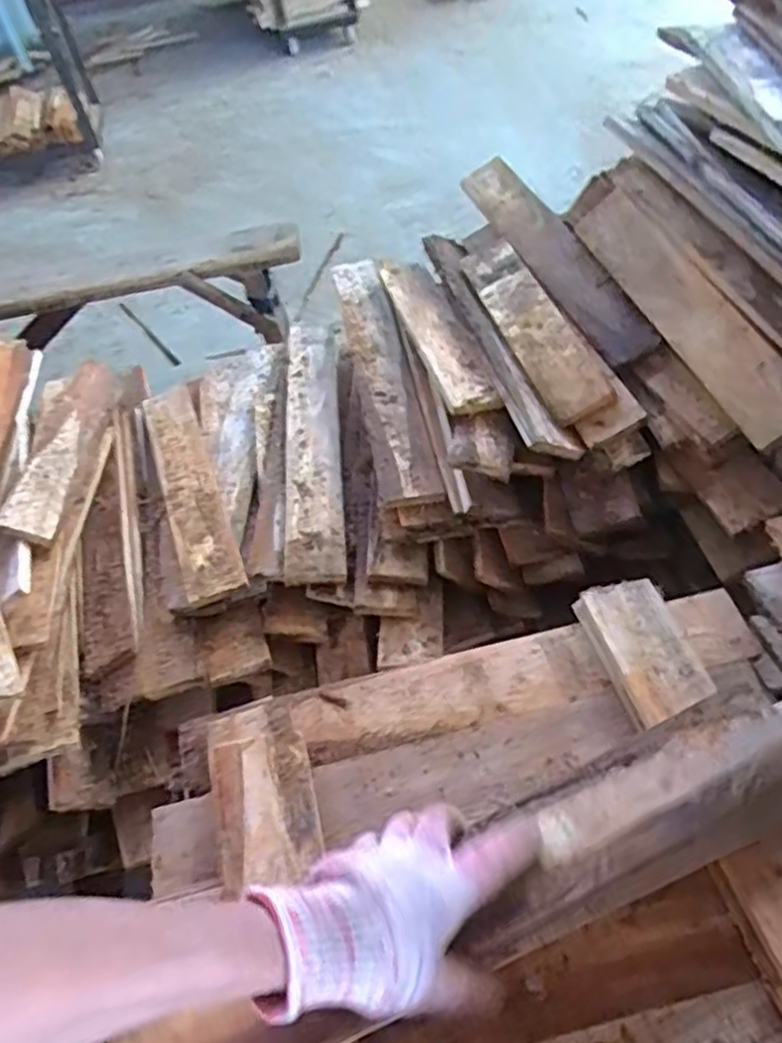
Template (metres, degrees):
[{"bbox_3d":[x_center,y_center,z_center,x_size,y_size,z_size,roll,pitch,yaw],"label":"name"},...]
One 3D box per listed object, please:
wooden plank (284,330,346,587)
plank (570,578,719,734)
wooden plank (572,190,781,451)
[{"bbox_3d":[-0.106,-0.121,1.005,0.069,0.026,0.475,-3,49,-3],"label":"wooden plank"},{"bbox_3d":[0.208,0.106,0.609,0.067,0.028,0.123,-16,47,-4],"label":"plank"},{"bbox_3d":[0.321,-0.240,0.828,0.016,0.071,0.398,12,42,-38],"label":"wooden plank"}]

